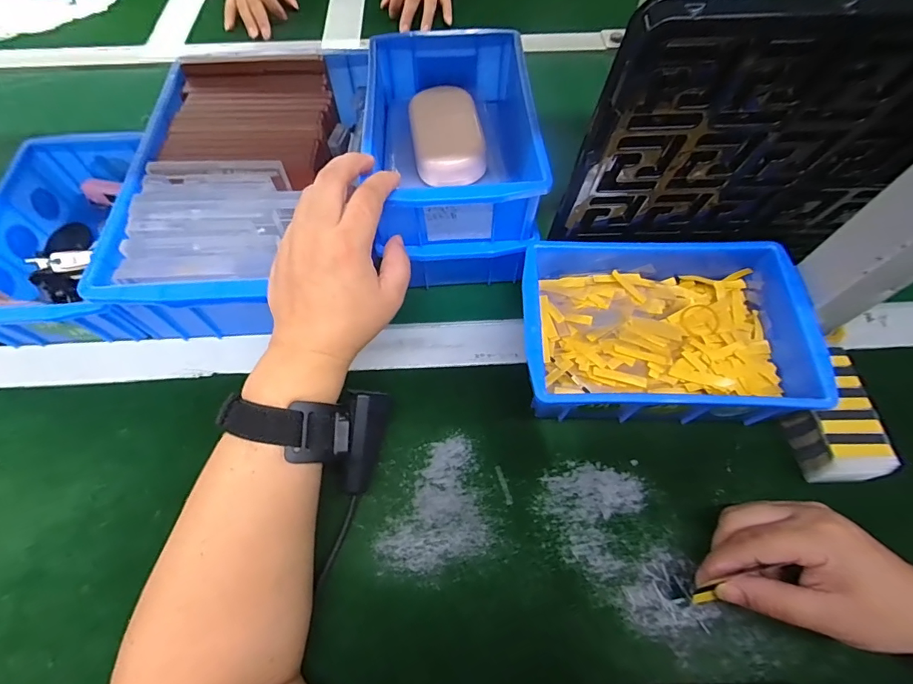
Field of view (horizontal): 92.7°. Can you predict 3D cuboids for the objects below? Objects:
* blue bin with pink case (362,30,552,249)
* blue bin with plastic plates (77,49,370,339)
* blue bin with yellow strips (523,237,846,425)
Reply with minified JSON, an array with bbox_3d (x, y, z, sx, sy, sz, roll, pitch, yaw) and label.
[{"bbox_3d":[-0.004,-0.173,0.361,0.127,0.057,0.192,-6,63,-3],"label":"blue bin with pink case"},{"bbox_3d":[-0.181,-0.140,0.399,0.170,0.079,0.278,0,63,0],"label":"blue bin with plastic plates"},{"bbox_3d":[0.150,-0.010,0.339,0.199,0.070,0.141,2,63,1],"label":"blue bin with yellow strips"}]

